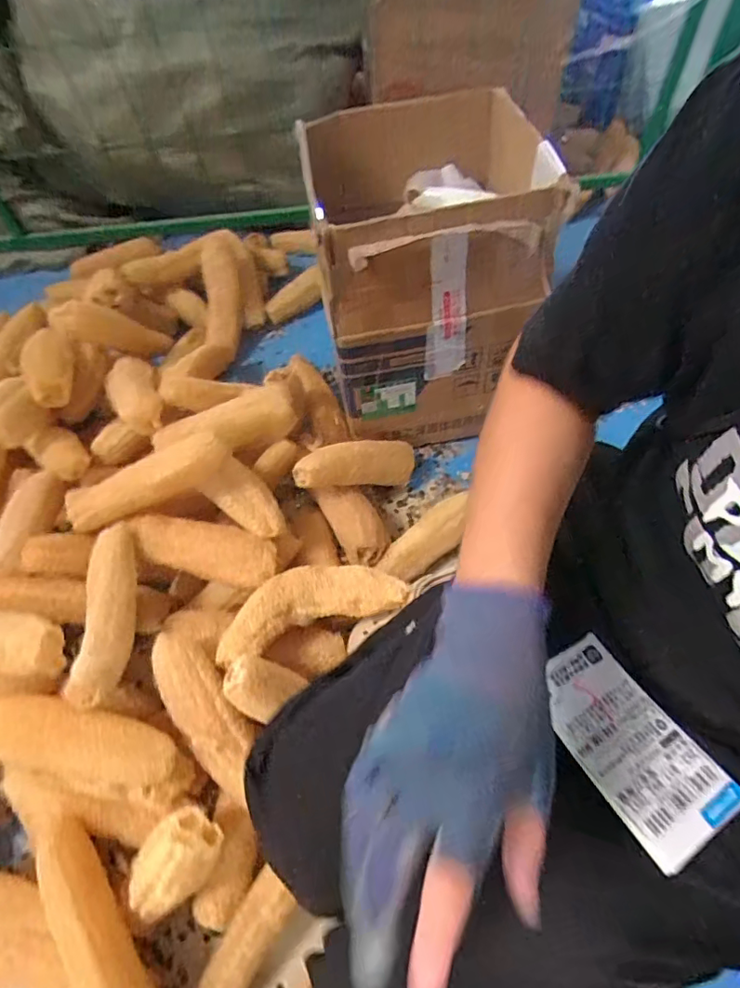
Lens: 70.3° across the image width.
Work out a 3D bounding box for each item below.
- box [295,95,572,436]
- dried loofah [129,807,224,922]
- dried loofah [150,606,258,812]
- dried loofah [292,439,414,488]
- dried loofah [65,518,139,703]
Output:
[{"bbox_3d":[0.079,-0.349,0.832,0.306,0.372,0.340,-9,59,-1],"label":"box"},{"bbox_3d":[-0.220,0.400,0.573,0.134,0.054,0.078,-49,60,22],"label":"dried loofah"},{"bbox_3d":[-0.196,0.244,0.644,0.099,0.097,0.263,-22,60,-8],"label":"dried loofah"},{"bbox_3d":[-0.021,-0.046,0.832,0.209,0.057,0.061,-7,55,-31],"label":"dried loofah"},{"bbox_3d":[-0.324,0.140,0.653,0.058,0.056,0.238,-8,59,0],"label":"dried loofah"}]

